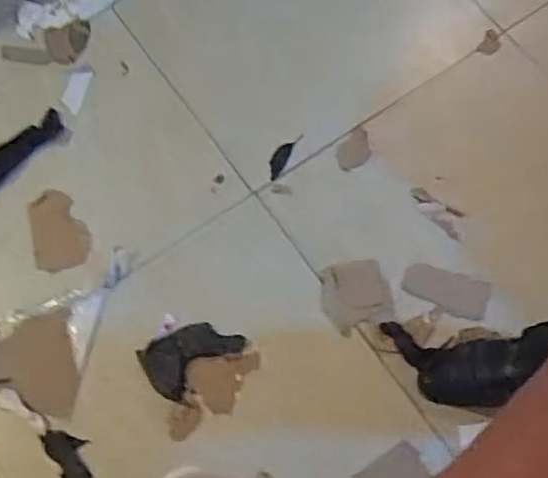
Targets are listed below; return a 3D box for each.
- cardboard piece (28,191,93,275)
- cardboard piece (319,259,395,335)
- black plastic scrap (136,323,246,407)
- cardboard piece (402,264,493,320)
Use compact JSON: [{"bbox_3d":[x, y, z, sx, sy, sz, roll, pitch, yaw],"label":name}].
[{"bbox_3d":[-0.374,-0.020,1.183,0.097,0.009,0.150,-12,71,-4],"label":"cardboard piece"},{"bbox_3d":[0.139,0.095,1.165,0.117,0.013,0.117,-11,73,-6],"label":"cardboard piece"},{"bbox_3d":[-0.140,0.188,1.121,0.118,0.005,0.150,40,75,13],"label":"black plastic scrap"},{"bbox_3d":[0.296,0.090,1.172,0.143,0.005,0.075,15,68,10],"label":"cardboard piece"}]

